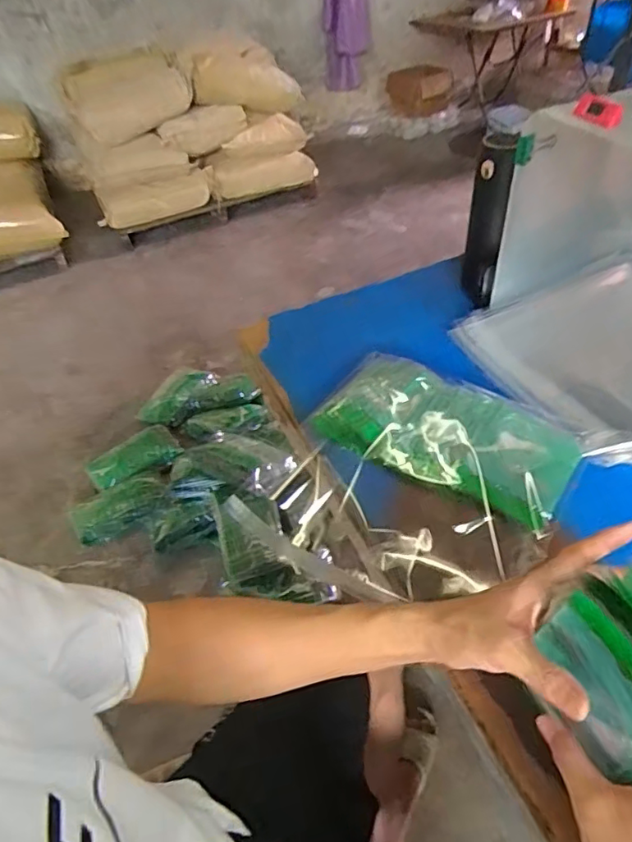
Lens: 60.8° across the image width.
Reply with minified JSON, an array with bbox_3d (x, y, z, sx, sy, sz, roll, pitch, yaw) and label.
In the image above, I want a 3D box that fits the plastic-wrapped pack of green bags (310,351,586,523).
[{"bbox_3d":[0.149,0.013,0.640,0.293,0.034,0.153,26,53,30],"label":"plastic-wrapped pack of green bags"}]

